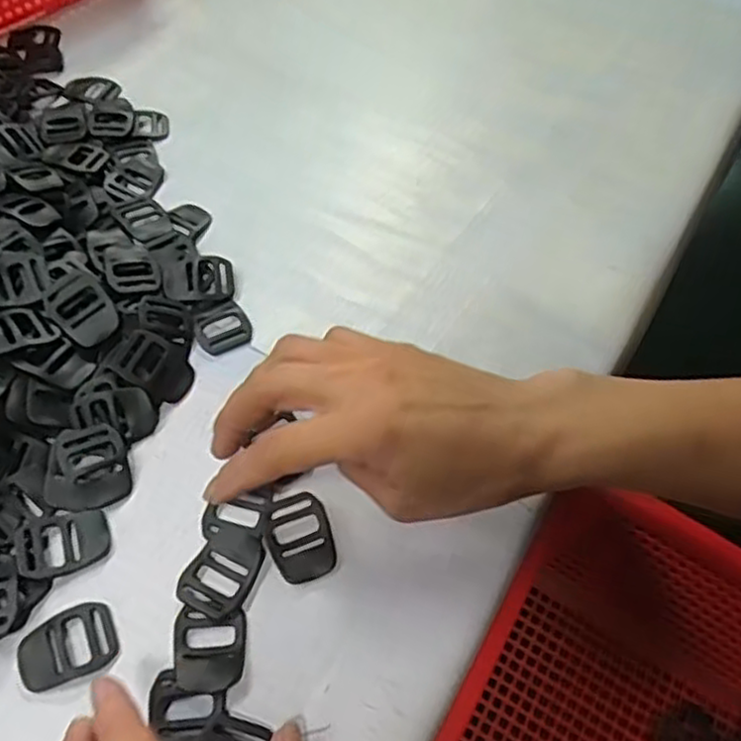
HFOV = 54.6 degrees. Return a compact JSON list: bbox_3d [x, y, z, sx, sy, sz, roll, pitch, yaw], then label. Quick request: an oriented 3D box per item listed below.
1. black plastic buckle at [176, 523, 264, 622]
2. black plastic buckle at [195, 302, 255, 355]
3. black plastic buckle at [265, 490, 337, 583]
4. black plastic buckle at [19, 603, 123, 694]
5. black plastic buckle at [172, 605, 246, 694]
[{"bbox_3d":[-0.065,0.088,0.316,0.028,0.004,0.039,22,59,15],"label":"black plastic buckle"},{"bbox_3d":[-0.080,-0.024,0.390,0.028,0.004,0.028,-25,59,-16],"label":"black plastic buckle"},{"bbox_3d":[-0.032,0.075,0.325,0.027,0.006,0.040,-16,57,-10],"label":"black plastic buckle"},{"bbox_3d":[-0.127,0.115,0.300,0.039,0.004,0.029,-19,58,-12],"label":"black plastic buckle"},{"bbox_3d":[-0.067,0.115,0.297,0.029,0.008,0.034,-5,56,-3],"label":"black plastic buckle"}]

